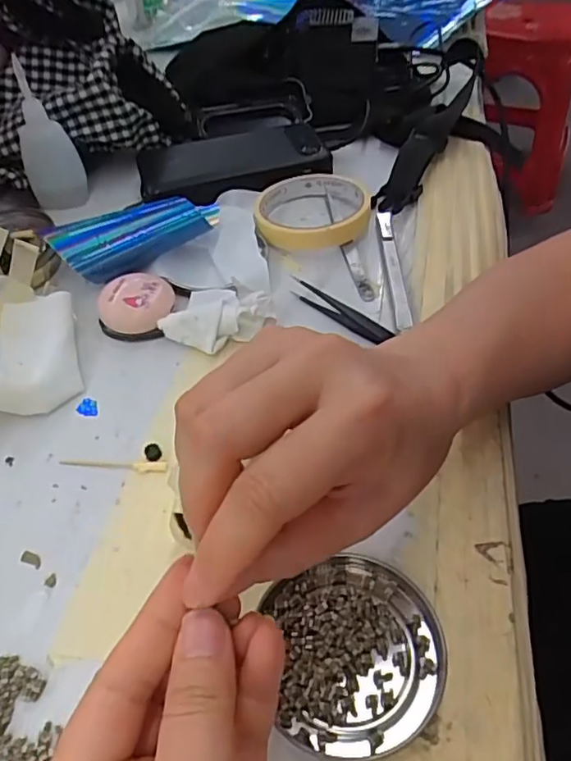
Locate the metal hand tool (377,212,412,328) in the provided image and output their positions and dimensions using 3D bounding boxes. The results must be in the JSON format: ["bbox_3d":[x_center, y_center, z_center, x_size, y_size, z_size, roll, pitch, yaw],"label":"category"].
[{"bbox_3d":[0.076,-0.087,0.416,0.012,0.004,0.132,-1,49,1],"label":"metal hand tool"}]

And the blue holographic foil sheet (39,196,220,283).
[{"bbox_3d":[-0.104,-0.099,0.409,0.113,0.041,0.030,-11,48,-6],"label":"blue holographic foil sheet"}]

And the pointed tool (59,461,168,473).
[{"bbox_3d":[-0.093,0.046,0.315,0.059,0.004,0.007,2,49,4],"label":"pointed tool"}]

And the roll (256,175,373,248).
[{"bbox_3d":[0.020,-0.133,0.450,0.085,0.020,0.085,-3,48,2],"label":"roll"}]

